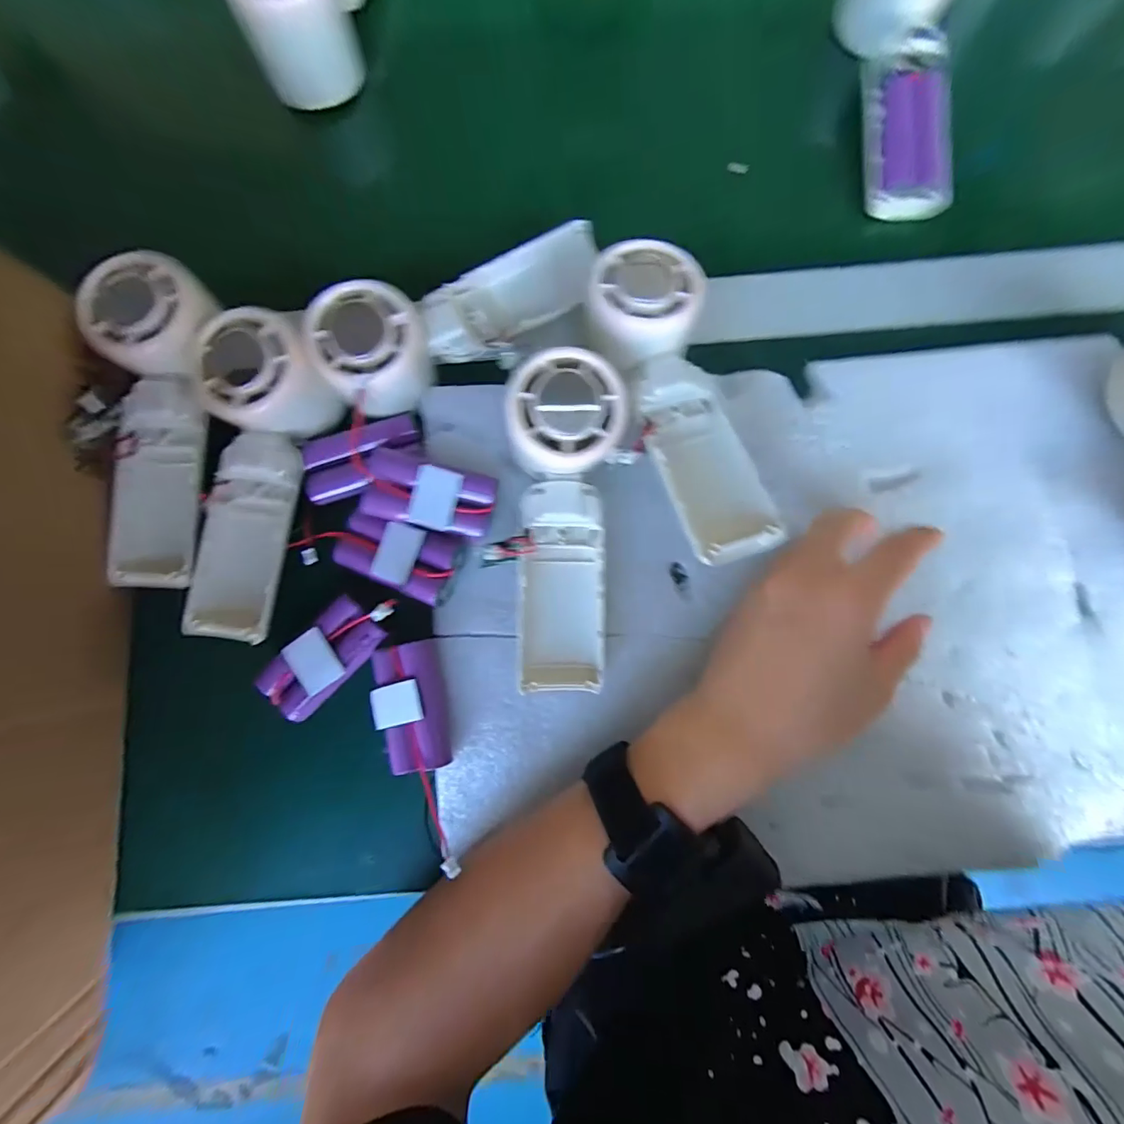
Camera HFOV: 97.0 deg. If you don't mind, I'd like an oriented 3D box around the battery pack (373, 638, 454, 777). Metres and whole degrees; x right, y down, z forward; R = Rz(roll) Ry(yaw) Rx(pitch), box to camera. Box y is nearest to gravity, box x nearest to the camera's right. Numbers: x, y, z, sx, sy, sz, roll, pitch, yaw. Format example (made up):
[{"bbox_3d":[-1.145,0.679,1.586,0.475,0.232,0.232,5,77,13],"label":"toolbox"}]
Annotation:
[{"bbox_3d":[-0.081,0.076,0.259,0.036,0.014,0.065,-10,85,-1],"label":"battery pack"}]

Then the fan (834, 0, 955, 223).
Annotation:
[{"bbox_3d":[0.206,-0.294,0.297,0.061,0.052,0.169,-4,98,-1],"label":"fan"}]

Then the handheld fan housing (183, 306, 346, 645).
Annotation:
[{"bbox_3d":[-0.161,-0.042,0.262,0.063,0.032,0.163,14,97,1],"label":"handheld fan housing"}]

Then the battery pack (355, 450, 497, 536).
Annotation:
[{"bbox_3d":[-0.070,-0.035,0.265,0.063,0.023,0.035,16,85,2],"label":"battery pack"}]

